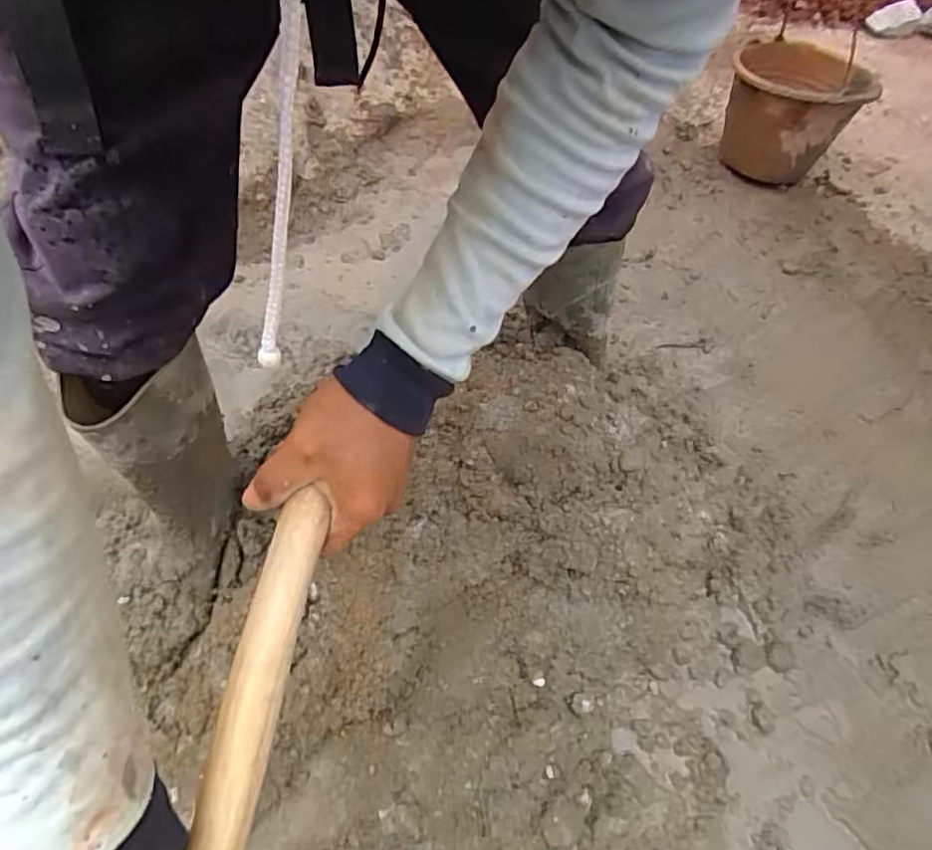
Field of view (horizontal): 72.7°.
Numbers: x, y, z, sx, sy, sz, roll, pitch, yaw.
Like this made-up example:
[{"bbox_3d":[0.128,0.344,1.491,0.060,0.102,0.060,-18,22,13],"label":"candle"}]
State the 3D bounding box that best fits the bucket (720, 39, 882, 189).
[{"bbox_3d":[0.633,-0.598,1.244,0.248,0.225,0.190,-21,60,-13],"label":"bucket"}]

